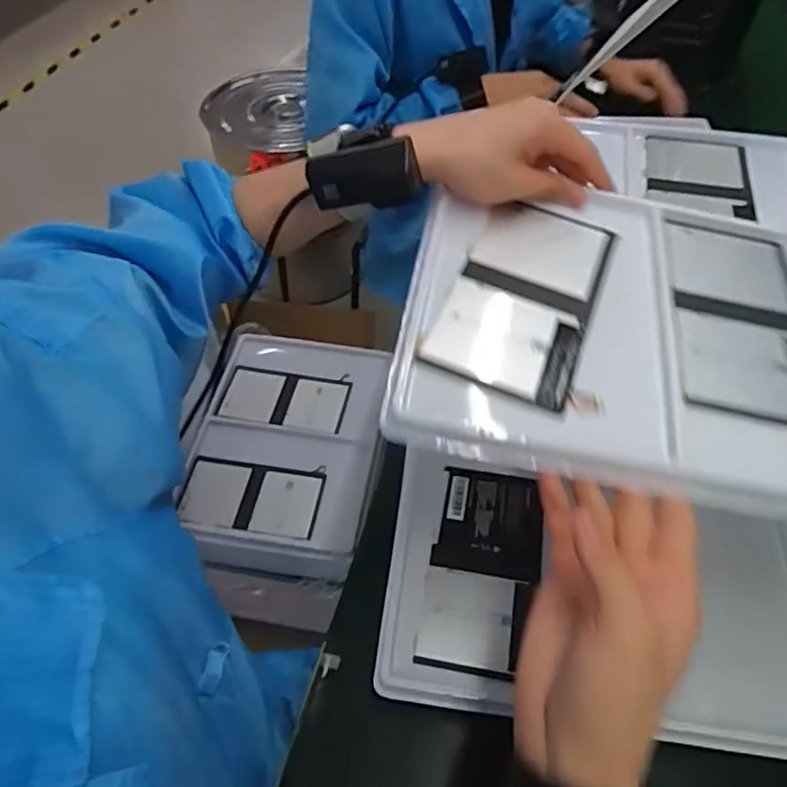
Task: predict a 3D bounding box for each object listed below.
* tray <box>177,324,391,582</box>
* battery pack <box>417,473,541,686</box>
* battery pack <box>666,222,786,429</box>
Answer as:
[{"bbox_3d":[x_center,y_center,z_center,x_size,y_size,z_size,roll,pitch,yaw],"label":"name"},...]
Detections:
[{"bbox_3d":[-0.141,0.067,0.829,0.242,0.058,0.333,7,54,6],"label":"tray"},{"bbox_3d":[0.074,0.141,0.505,0.084,0.009,0.172,7,54,12],"label":"battery pack"},{"bbox_3d":[0.233,-0.050,0.406,0.089,0.004,0.170,11,55,2],"label":"battery pack"}]

